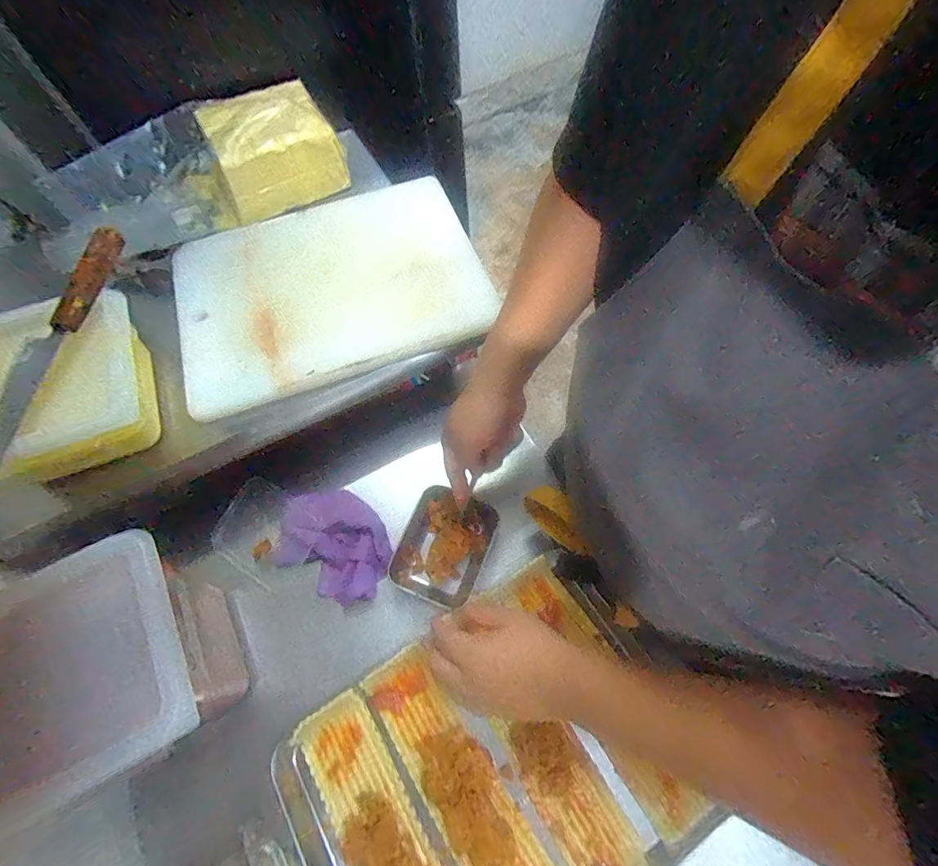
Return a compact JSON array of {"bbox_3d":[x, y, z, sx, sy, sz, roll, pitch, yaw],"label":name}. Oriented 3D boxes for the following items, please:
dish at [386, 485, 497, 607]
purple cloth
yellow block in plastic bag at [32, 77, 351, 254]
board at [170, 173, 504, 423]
[{"bbox_3d":[-0.033,0.139,0.564,0.104,0.073,0.126,22,69,12],"label":"dish"},{"bbox_3d":[-0.171,0.140,0.589,0.154,0.039,0.119,28,70,14],"label":"purple cloth"},{"bbox_3d":[-0.378,-0.372,0.654,0.377,0.089,0.149,-26,67,-9],"label":"yellow block in plastic bag"},{"bbox_3d":[-0.186,-0.206,0.628,0.399,0.033,0.303,-19,70,-11],"label":"board"}]

